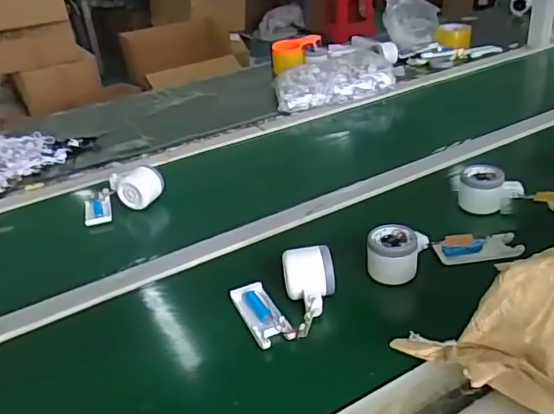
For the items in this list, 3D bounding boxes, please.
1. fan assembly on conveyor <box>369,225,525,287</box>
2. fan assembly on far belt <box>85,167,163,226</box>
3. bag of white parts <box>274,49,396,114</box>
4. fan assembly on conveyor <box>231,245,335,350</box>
[{"bbox_3d":[0.205,0.047,0.675,0.191,0.053,0.050,-9,30,-6],"label":"fan assembly on conveyor"},{"bbox_3d":[-0.251,-0.025,0.889,0.130,0.052,0.082,-20,33,-23],"label":"fan assembly on far belt"},{"bbox_3d":[0.125,-0.282,1.247,0.265,0.078,0.124,-12,30,-10],"label":"bag of white parts"},{"bbox_3d":[0.005,0.095,0.614,0.117,0.047,0.100,-4,30,3],"label":"fan assembly on conveyor"}]

